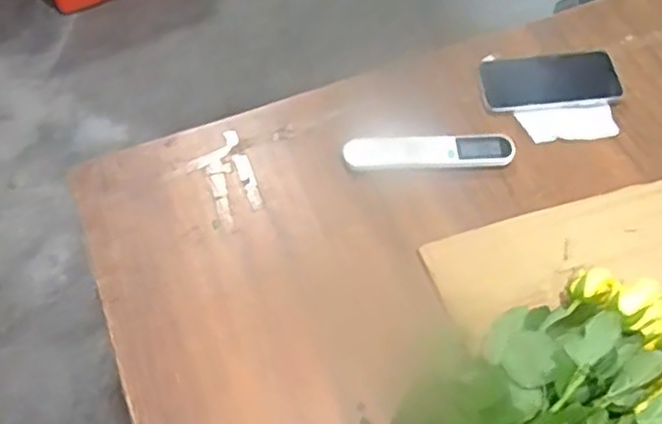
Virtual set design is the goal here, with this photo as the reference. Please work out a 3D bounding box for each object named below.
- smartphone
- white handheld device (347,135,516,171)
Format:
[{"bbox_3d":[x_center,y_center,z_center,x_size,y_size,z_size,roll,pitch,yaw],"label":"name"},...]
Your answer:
[{"bbox_3d":[0.250,-0.151,0.808,0.167,0.008,0.079,-8,57,-8],"label":"smartphone"},{"bbox_3d":[0.102,-0.061,0.737,0.173,0.015,0.038,-1,56,-3],"label":"white handheld device"}]

